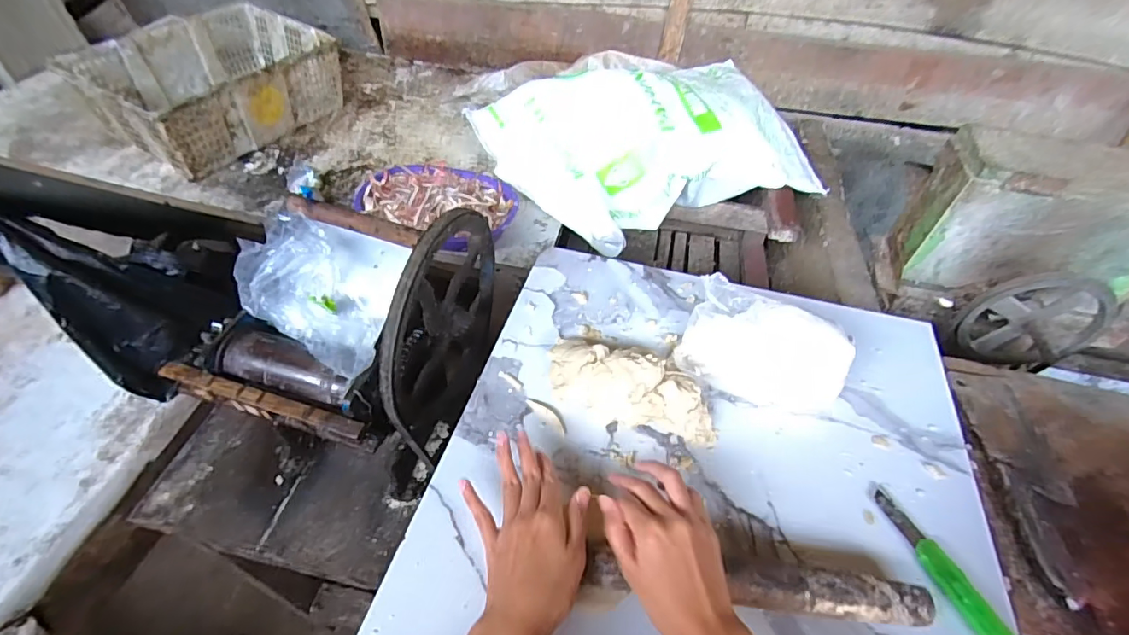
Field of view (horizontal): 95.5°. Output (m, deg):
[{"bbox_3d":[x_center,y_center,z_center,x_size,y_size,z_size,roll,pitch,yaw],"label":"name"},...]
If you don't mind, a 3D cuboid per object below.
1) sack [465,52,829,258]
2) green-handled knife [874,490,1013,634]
[{"bbox_3d":[0.196,-0.379,1.089,0.679,0.195,0.396,-17,53,-19],"label":"sack"},{"bbox_3d":[0.324,0.227,0.409,0.031,0.025,0.190,-15,52,-18],"label":"green-handled knife"}]

